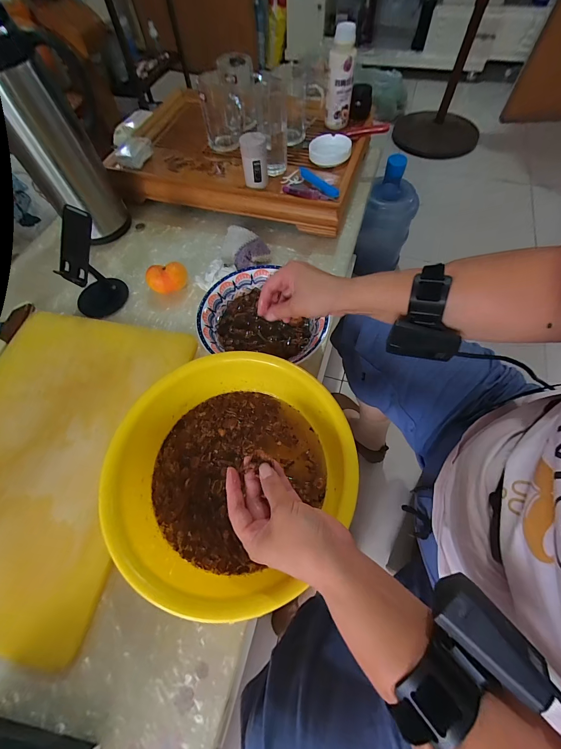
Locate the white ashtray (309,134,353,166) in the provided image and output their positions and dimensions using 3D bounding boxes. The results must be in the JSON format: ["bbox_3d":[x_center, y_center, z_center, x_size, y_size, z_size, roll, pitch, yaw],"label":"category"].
[{"bbox_3d":[0.107,-0.489,0.650,0.088,0.017,0.086,-1,63,2],"label":"white ashtray"}]

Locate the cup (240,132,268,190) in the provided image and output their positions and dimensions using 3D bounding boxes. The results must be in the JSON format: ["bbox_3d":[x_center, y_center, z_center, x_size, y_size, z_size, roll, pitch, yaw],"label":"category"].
[{"bbox_3d":[-0.050,-0.414,0.588,0.048,0.087,0.046,-1,63,2],"label":"cup"}]

